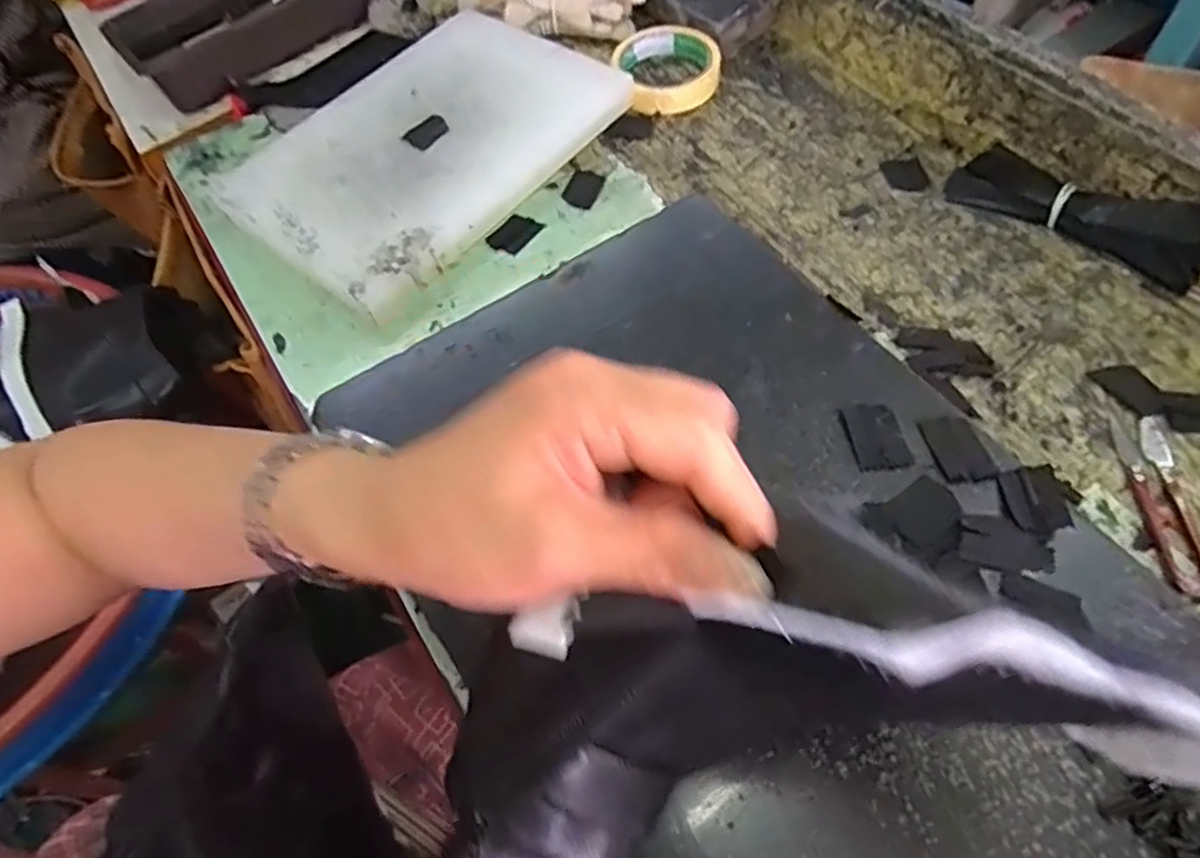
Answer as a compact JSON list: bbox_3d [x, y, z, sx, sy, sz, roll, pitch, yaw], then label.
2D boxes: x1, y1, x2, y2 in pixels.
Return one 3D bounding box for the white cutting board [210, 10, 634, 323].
[{"bbox_3d":[-0.141,-0.238,0.567,0.216,0.025,0.302,39,71,17],"label":"white cutting board"}]

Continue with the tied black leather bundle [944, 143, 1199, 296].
[{"bbox_3d":[0.333,-0.159,0.470,0.169,0.050,0.047,34,67,23],"label":"tied black leather bundle"}]

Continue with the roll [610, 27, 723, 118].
[{"bbox_3d":[0.060,-0.317,0.602,0.082,0.030,0.094,-11,57,-2],"label":"roll"}]

